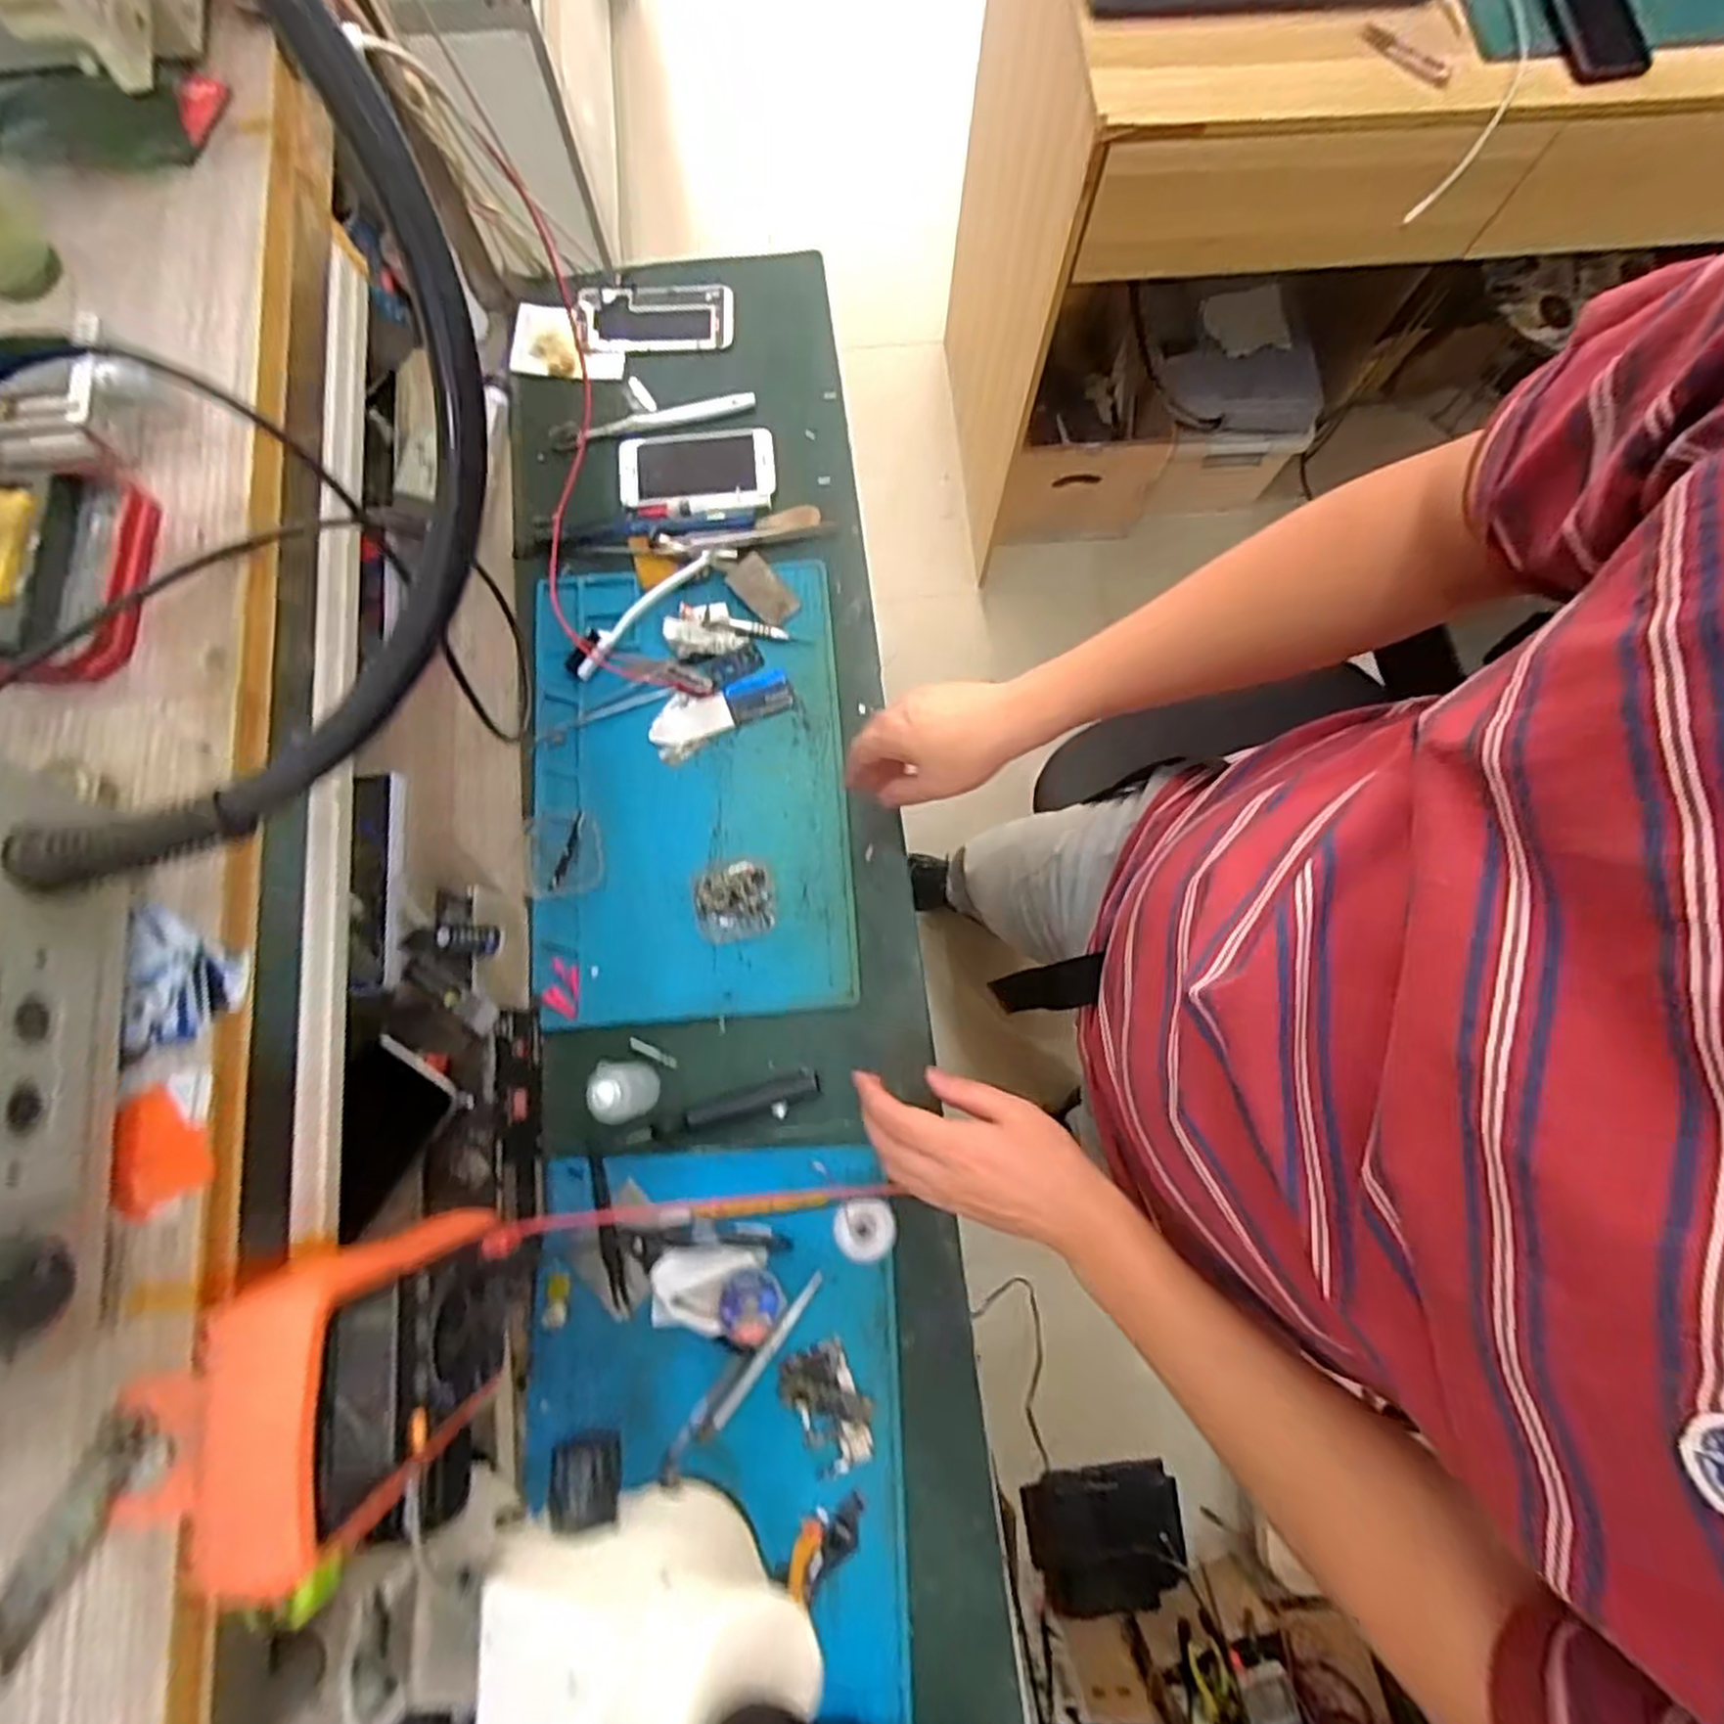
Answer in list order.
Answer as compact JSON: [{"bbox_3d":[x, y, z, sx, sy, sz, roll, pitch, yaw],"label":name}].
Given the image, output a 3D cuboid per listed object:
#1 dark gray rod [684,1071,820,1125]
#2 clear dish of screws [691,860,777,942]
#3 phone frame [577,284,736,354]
[{"bbox_3d":[-0.080,0.175,0.568,0.100,0.016,0.018,-15,78,-4],"label":"dark gray rod"},{"bbox_3d":[-0.101,0.027,0.596,0.063,0.019,0.060,-8,78,-2],"label":"clear dish of screws"},{"bbox_3d":[-0.193,-0.512,0.723,0.144,0.010,0.074,-1,77,-1],"label":"phone frame"}]

